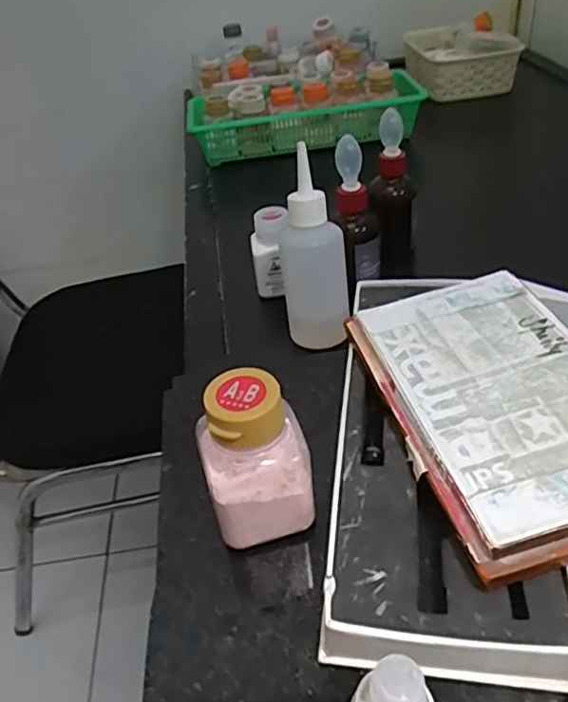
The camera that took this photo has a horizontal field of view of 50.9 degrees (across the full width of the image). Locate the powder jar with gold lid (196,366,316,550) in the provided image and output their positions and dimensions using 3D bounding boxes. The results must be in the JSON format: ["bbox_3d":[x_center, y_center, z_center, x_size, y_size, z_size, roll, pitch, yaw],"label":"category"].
[{"bbox_3d":[-0.012,0.047,0.243,0.039,0.074,0.031,-14,39,-10],"label":"powder jar with gold lid"}]

